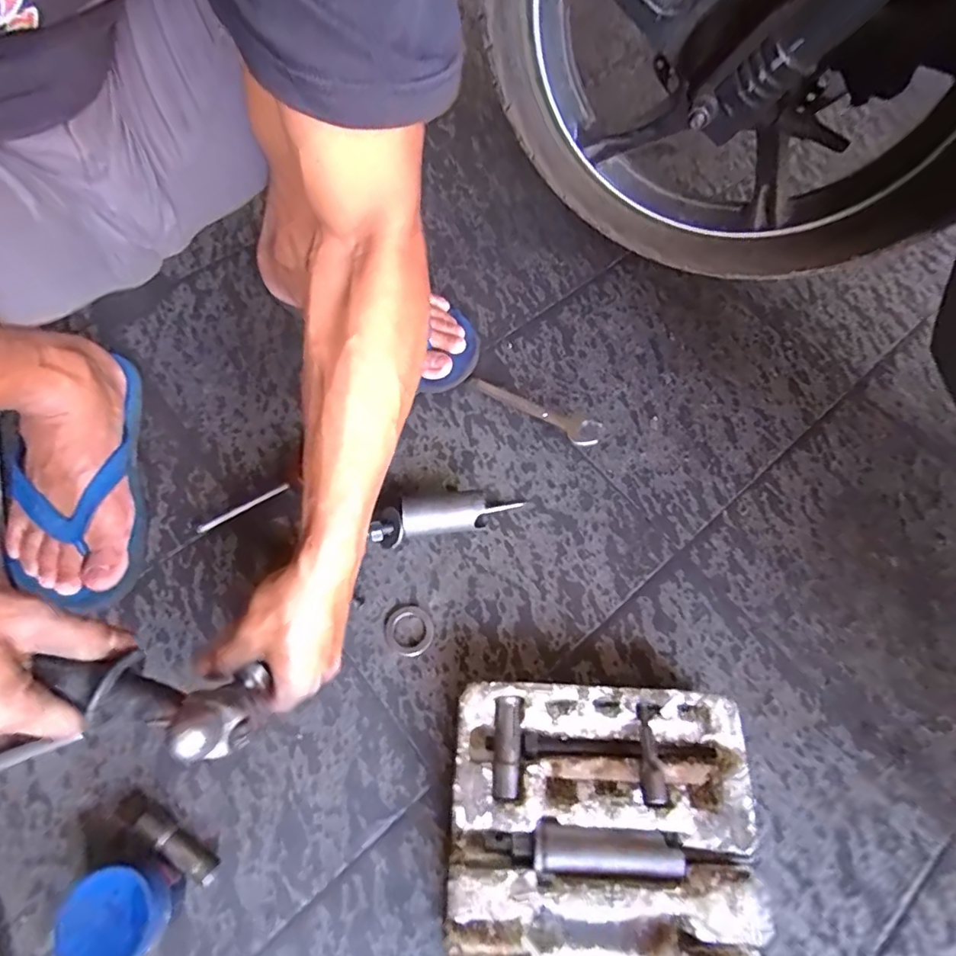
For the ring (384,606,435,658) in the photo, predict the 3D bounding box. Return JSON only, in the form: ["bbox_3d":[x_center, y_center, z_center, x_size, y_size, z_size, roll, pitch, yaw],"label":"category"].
[{"bbox_3d":[-0.062,0.137,0.470,0.042,0.004,0.043,1,66,-3],"label":"ring"}]

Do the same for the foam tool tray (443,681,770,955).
[{"bbox_3d":[0.088,0.259,0.393,0.212,0.056,0.187,3,66,-2],"label":"foam tool tray"}]

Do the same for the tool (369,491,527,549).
[{"bbox_3d":[-0.029,0.035,0.498,0.141,0.038,0.036,-11,67,-8],"label":"tool"}]

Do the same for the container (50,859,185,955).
[{"bbox_3d":[-0.251,0.306,0.371,0.063,0.053,0.062,1,66,-3],"label":"container"}]

